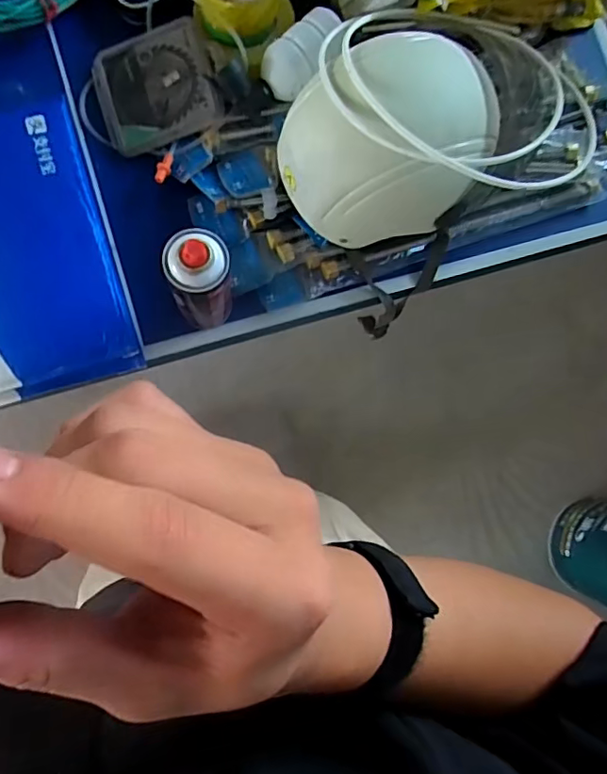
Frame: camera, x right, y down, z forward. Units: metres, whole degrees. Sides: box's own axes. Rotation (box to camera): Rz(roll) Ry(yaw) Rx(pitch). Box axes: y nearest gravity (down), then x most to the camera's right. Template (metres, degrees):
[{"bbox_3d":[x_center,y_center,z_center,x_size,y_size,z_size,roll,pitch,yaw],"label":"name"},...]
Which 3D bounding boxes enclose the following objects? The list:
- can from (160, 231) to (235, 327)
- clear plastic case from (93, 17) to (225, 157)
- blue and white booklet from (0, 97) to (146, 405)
[{"bbox_3d":[-0.110,-0.113,0.575,0.060,0.187,0.065,1,84,-7],"label":"can"},{"bbox_3d":[-0.182,-0.373,0.659,0.142,0.019,0.141,-20,85,5],"label":"clear plastic case"},{"bbox_3d":[-0.344,-0.157,0.628,0.227,0.018,0.334,-16,86,-8],"label":"blue and white booklet"}]

